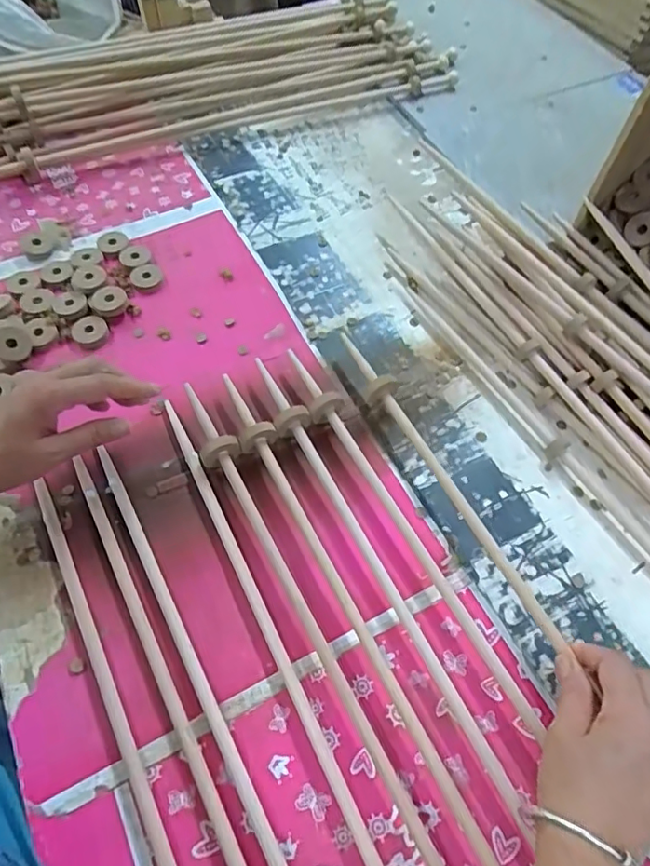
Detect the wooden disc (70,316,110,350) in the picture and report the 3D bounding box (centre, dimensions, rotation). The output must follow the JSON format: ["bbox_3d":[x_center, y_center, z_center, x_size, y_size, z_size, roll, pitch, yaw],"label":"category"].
[{"bbox_3d":[-0.246,-0.104,0.571,0.035,0.011,0.042,-26,63,-15],"label":"wooden disc"}]

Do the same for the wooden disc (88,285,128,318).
[{"bbox_3d":[-0.234,-0.142,0.589,0.037,0.013,0.042,-33,65,-19],"label":"wooden disc"}]

